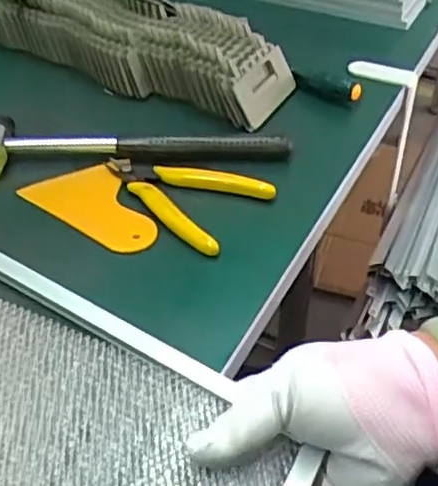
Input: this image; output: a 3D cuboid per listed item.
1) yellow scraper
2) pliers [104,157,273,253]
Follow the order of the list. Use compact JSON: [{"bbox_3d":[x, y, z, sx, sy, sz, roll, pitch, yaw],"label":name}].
[{"bbox_3d":[-0.090,-0.022,0.467,0.062,0.009,0.101,-21,48,-24],"label":"yellow scraper"},{"bbox_3d":[-0.031,-0.041,0.474,0.120,0.011,0.071,27,48,25],"label":"pliers"}]

